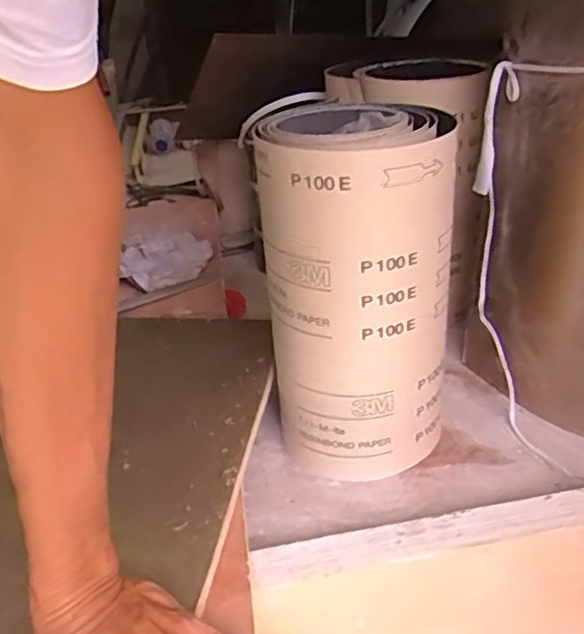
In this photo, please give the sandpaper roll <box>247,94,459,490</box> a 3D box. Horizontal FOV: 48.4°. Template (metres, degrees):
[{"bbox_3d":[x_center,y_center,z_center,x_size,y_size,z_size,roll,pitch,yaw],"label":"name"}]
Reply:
[{"bbox_3d":[0.059,-0.023,0.606,0.163,0.315,0.170,-7,29,-3],"label":"sandpaper roll"}]

